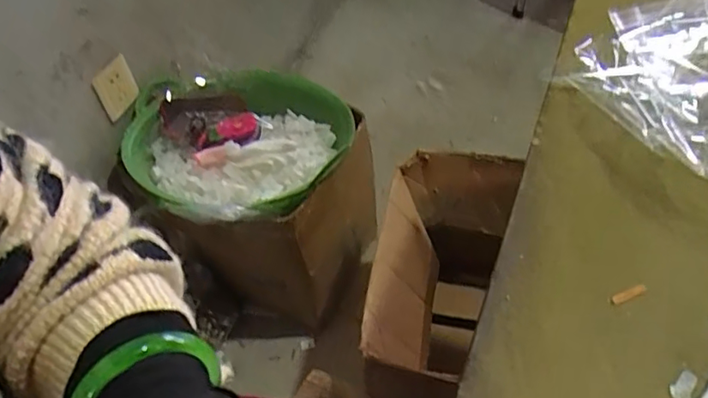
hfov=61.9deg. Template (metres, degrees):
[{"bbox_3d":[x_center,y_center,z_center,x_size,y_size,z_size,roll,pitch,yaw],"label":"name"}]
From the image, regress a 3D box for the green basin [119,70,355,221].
[{"bbox_3d":[-0.207,-0.114,1.044,0.407,0.108,0.373,-3,47,3],"label":"green basin"}]

